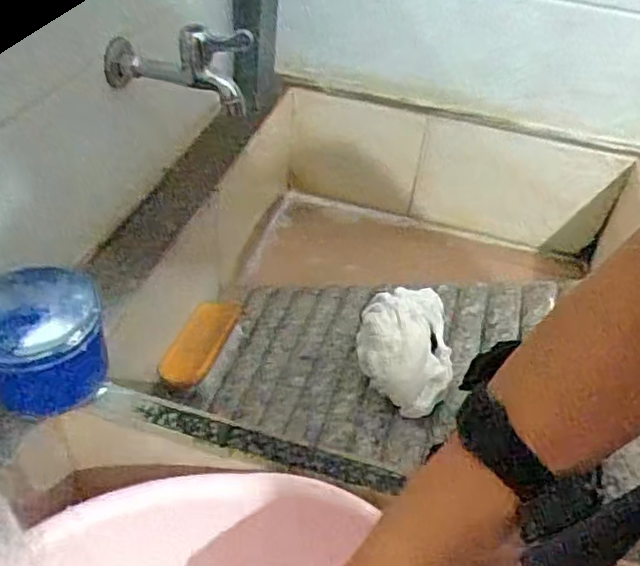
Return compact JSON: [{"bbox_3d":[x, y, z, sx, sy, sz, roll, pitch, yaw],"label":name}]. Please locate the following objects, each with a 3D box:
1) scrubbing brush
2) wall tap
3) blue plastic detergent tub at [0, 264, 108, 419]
[{"bbox_3d":[-0.127,0.062,0.760,0.054,0.026,0.139,17,42,11],"label":"scrubbing brush"},{"bbox_3d":[-0.132,-0.201,0.609,0.130,0.070,0.049,5,41,-3],"label":"wall tap"},{"bbox_3d":[-0.225,0.047,0.533,0.101,0.072,0.094,-10,44,-19],"label":"blue plastic detergent tub"}]

